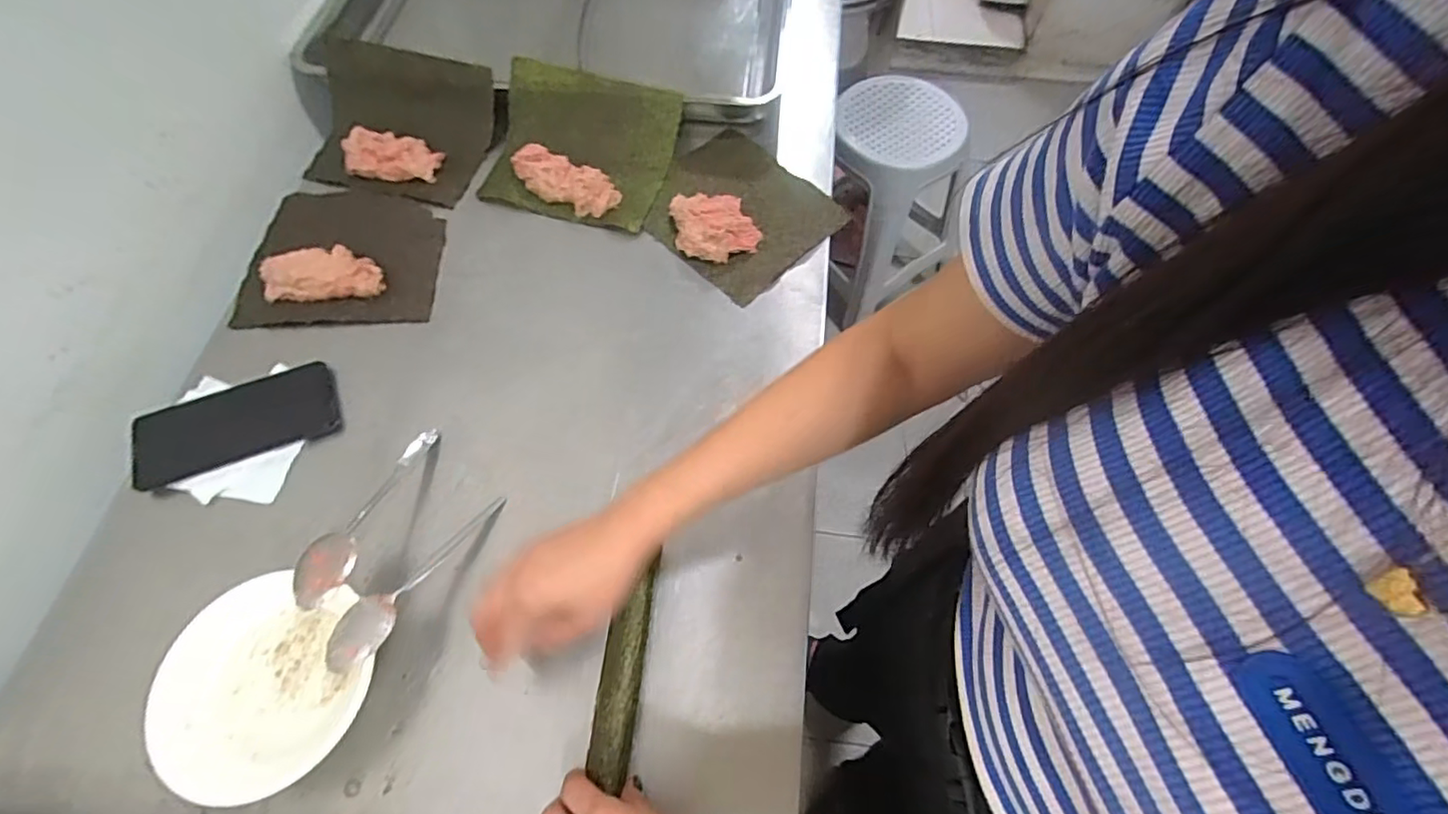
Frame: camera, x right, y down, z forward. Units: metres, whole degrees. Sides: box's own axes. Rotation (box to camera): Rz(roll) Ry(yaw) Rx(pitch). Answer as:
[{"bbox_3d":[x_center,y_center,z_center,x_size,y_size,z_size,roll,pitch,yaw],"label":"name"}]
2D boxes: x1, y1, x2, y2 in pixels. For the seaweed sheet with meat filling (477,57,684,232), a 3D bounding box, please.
[{"bbox_3d":[-0.166,-0.296,0.695,0.199,0.061,0.166,14,65,7],"label":"seaweed sheet with meat filling"}]

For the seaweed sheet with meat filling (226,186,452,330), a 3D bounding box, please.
[{"bbox_3d":[-0.403,-0.168,0.648,0.194,0.034,0.175,-1,64,0],"label":"seaweed sheet with meat filling"}]

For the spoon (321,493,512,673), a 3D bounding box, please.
[{"bbox_3d":[-0.237,0.131,0.484,0.034,0.022,0.165,26,45,13],"label":"spoon"}]

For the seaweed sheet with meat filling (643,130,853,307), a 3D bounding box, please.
[{"bbox_3d":[0.013,-0.224,0.678,0.177,0.031,0.193,-42,71,-18],"label":"seaweed sheet with meat filling"}]

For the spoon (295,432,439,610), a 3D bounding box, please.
[{"bbox_3d":[-0.297,0.085,0.515,0.039,0.025,0.169,10,44,5],"label":"spoon"}]

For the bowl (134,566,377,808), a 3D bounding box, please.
[{"bbox_3d":[-0.334,0.201,0.453,0.138,0.042,0.144,0,64,0],"label":"bowl"}]

